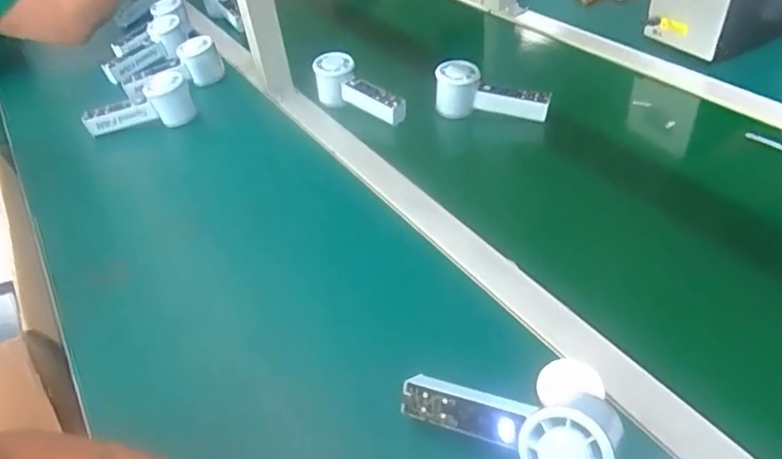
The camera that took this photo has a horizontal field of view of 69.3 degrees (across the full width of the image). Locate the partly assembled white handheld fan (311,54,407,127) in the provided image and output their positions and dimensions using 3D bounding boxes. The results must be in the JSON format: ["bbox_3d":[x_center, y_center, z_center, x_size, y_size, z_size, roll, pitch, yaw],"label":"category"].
[{"bbox_3d":[-0.041,-0.189,0.797,0.146,0.074,0.052,31,50,14],"label":"partly assembled white handheld fan"}]

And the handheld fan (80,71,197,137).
[{"bbox_3d":[-0.366,-0.175,0.818,0.152,0.066,0.052,-19,42,-15],"label":"handheld fan"}]

